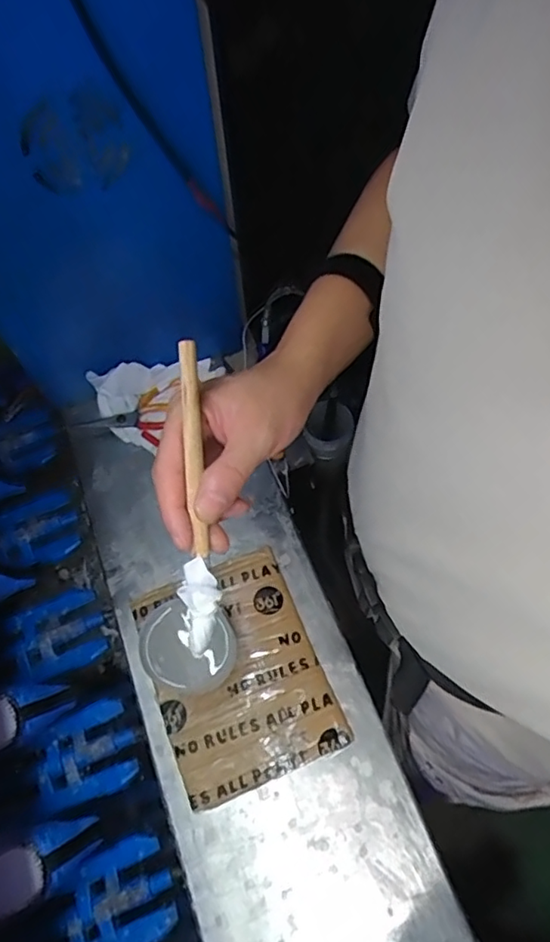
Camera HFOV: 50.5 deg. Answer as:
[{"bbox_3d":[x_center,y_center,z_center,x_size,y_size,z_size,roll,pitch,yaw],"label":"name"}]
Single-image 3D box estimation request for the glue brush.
[{"bbox_3d":[-0.047,0.017,0.341,0.021,0.011,0.181,-2,95,1],"label":"glue brush"}]

